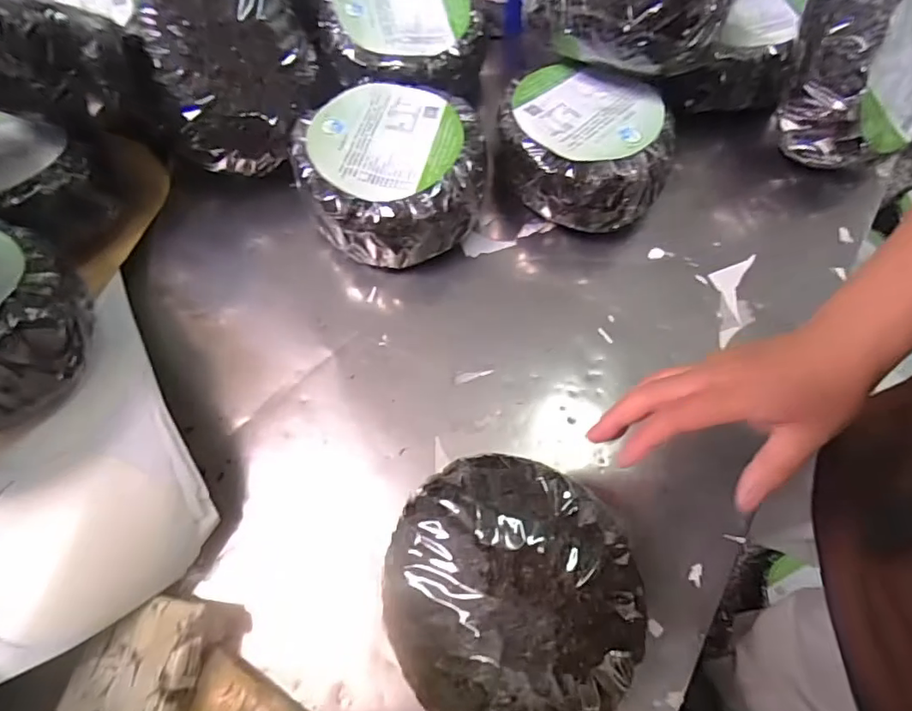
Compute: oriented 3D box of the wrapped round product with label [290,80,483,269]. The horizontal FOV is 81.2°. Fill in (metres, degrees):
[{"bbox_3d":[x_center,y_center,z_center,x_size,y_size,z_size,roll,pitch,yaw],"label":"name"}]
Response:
[{"bbox_3d":[-0.068,-0.194,0.560,0.180,0.079,0.185,0,68,1],"label":"wrapped round product with label"}]

